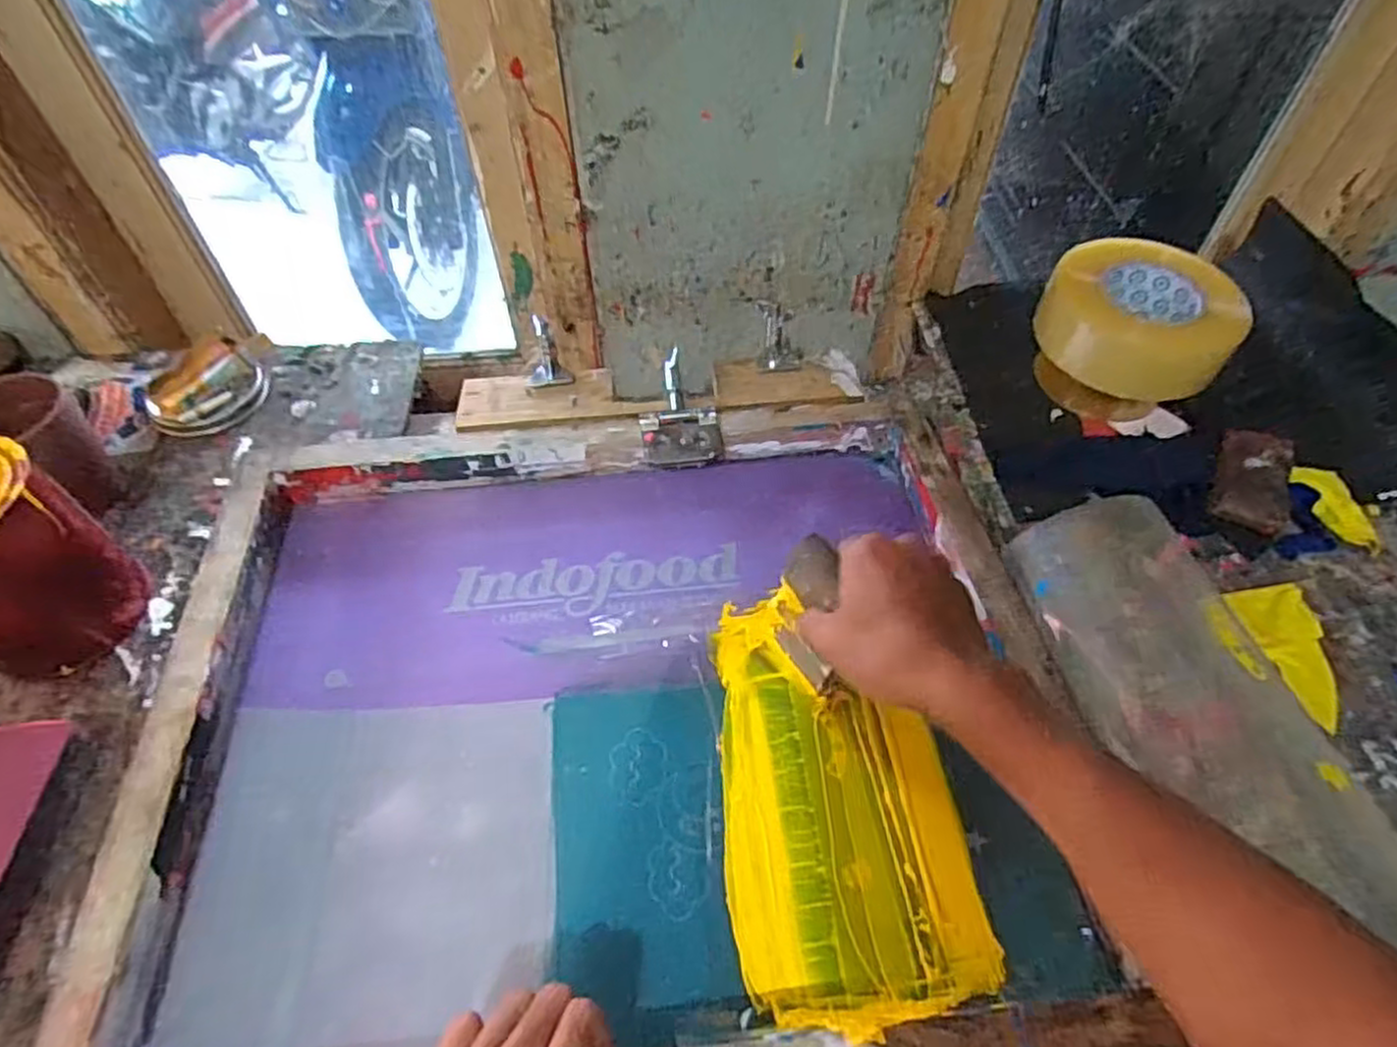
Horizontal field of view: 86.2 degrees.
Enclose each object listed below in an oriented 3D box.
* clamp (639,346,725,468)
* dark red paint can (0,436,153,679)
[{"bbox_3d":[-0.018,-0.095,0.618,0.065,0.034,0.112,-7,52,-5],"label":"clamp"},{"bbox_3d":[-0.475,0.023,0.508,0.106,0.137,0.107,0,52,1],"label":"dark red paint can"}]

